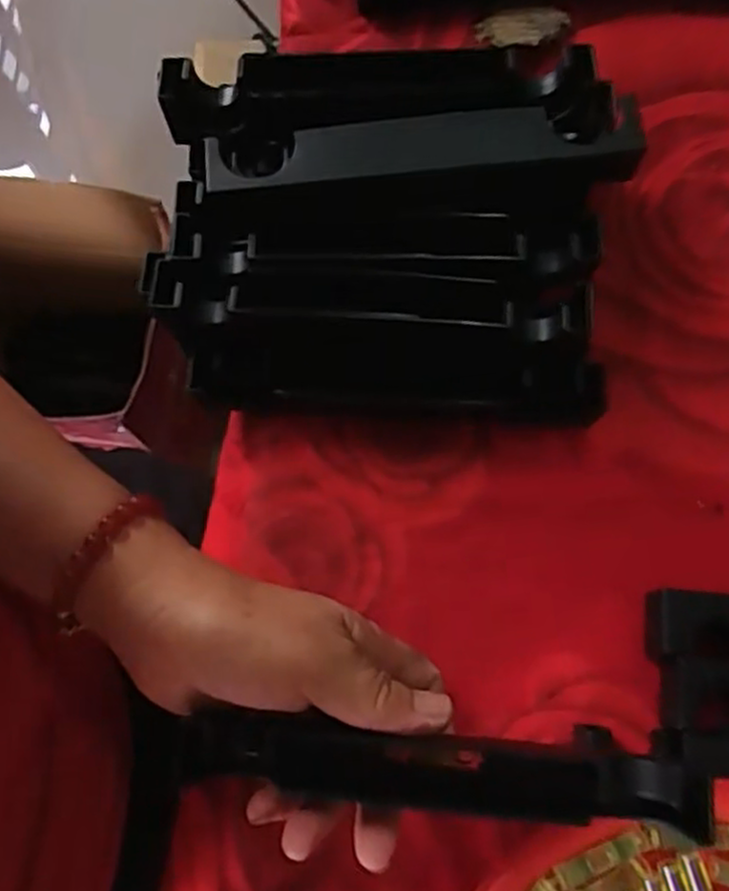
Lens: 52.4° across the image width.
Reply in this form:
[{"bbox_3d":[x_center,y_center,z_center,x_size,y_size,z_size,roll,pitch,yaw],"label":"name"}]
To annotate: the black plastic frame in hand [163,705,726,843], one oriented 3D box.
[{"bbox_3d":[0.025,0.123,0.285,0.198,0.031,0.030,0,74,11],"label":"black plastic frame in hand"}]

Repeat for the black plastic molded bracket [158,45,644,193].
[{"bbox_3d":[0.017,-0.149,0.342,0.210,0.028,0.064,-4,75,-1],"label":"black plastic molded bracket"}]

